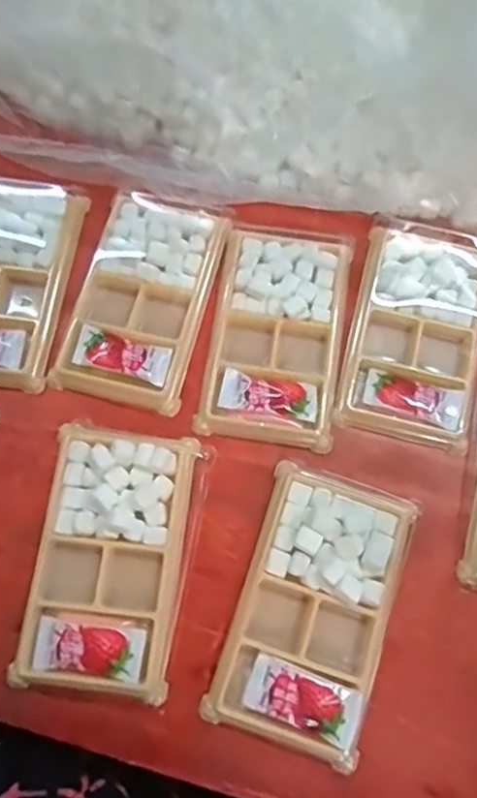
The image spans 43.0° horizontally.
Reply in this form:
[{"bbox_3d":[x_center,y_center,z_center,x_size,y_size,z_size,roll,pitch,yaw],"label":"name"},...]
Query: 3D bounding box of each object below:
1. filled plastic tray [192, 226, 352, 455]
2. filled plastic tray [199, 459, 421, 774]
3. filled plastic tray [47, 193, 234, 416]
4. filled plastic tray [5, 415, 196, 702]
[{"bbox_3d":[0.024,-0.040,0.370,0.075,0.014,0.136,10,74,2],"label":"filled plastic tray"},{"bbox_3d":[0.041,0.108,0.317,0.078,0.016,0.138,19,75,4],"label":"filled plastic tray"},{"bbox_3d":[-0.057,-0.062,0.373,0.075,0.012,0.132,15,74,3],"label":"filled plastic tray"},{"bbox_3d":[-0.069,0.084,0.325,0.074,0.013,0.135,7,74,1],"label":"filled plastic tray"}]

